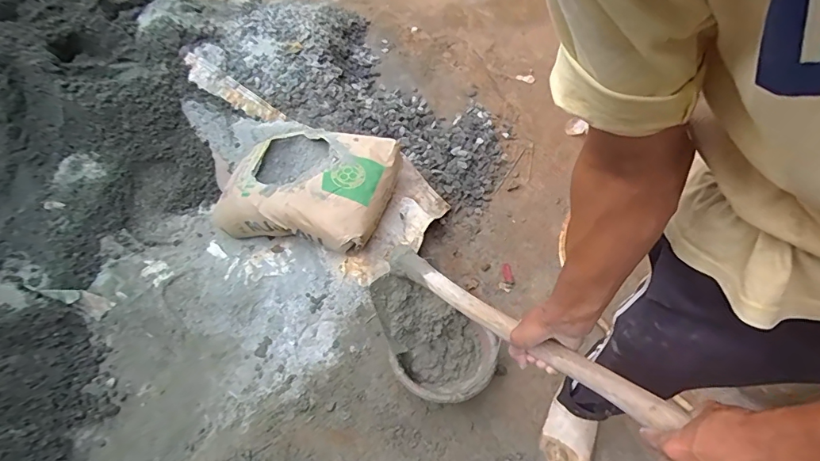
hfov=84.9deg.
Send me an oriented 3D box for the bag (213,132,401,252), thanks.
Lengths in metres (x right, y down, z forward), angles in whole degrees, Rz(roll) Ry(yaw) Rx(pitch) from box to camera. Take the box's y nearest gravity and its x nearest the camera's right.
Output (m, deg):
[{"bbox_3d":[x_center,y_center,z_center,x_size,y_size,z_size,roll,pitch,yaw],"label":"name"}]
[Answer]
[{"bbox_3d":[-0.311,-0.138,1.349,0.504,0.164,0.372,14,59,15],"label":"bag"}]

